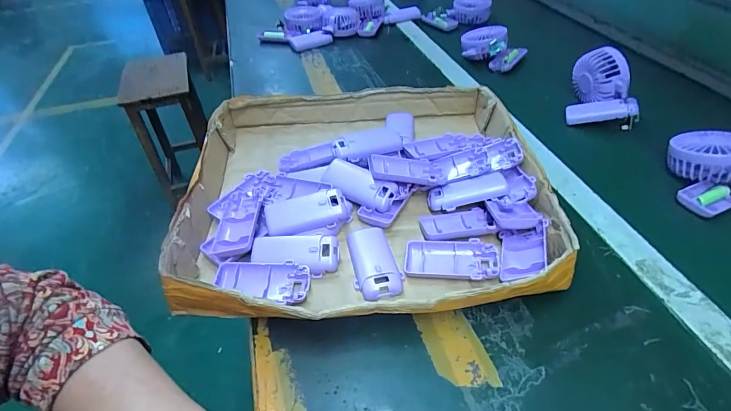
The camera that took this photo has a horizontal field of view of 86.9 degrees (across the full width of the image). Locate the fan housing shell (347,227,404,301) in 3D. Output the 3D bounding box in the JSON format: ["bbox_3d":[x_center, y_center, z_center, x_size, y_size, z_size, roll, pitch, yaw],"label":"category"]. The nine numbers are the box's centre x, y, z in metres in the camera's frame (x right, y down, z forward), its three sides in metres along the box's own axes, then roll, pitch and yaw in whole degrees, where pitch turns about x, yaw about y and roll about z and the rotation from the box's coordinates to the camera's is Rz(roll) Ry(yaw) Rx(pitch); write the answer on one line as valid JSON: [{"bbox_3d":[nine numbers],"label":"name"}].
[{"bbox_3d":[0.008,0.060,0.410,0.047,0.021,0.094,-13,46,-10],"label":"fan housing shell"}]

